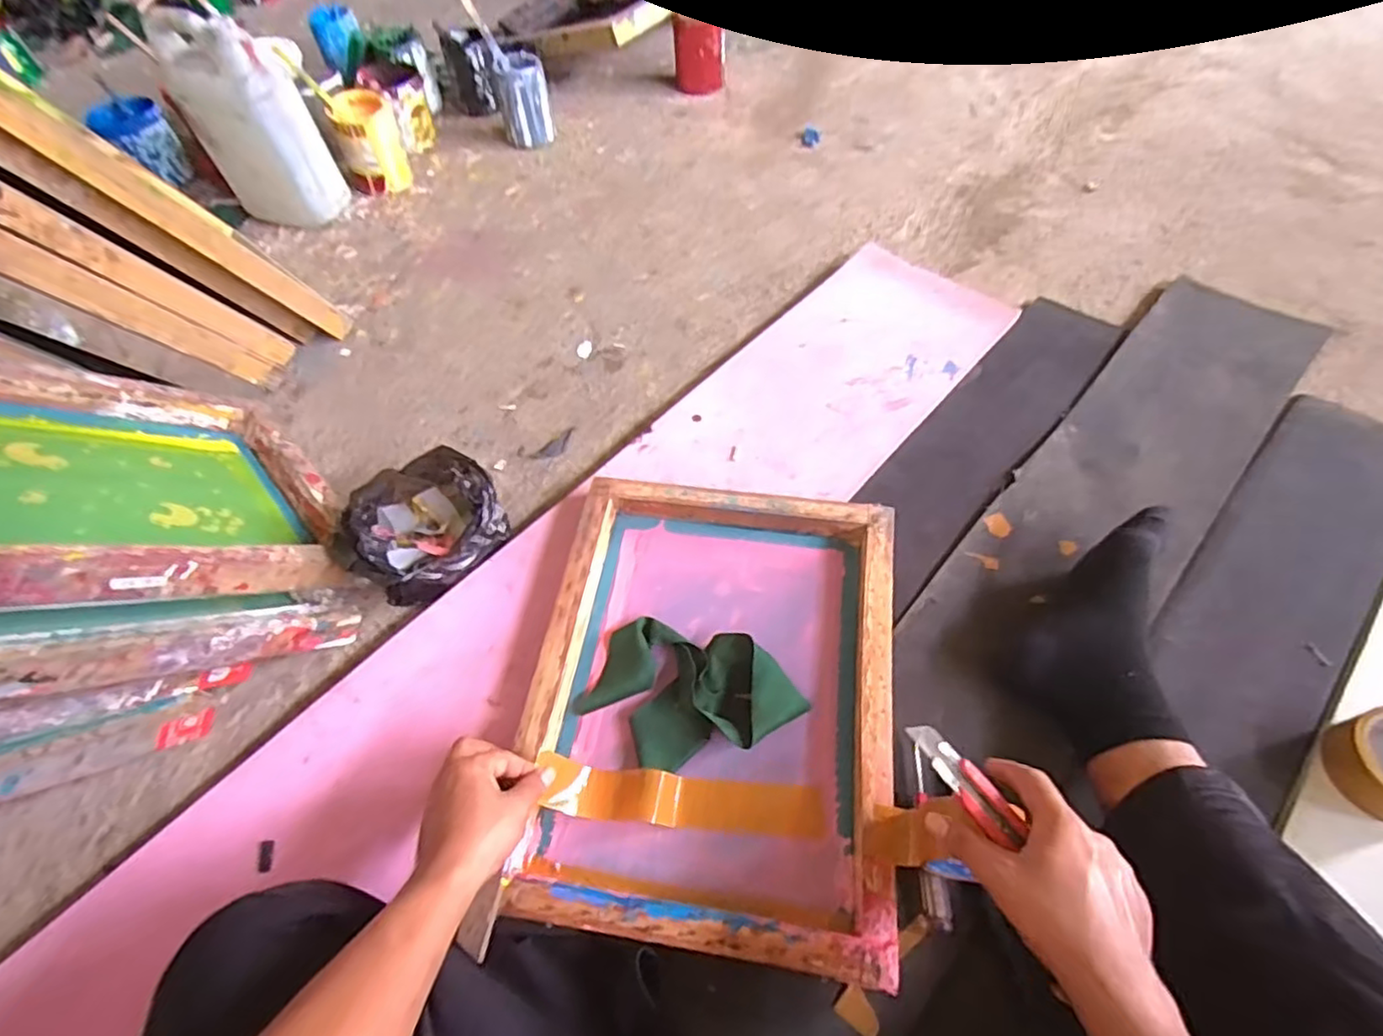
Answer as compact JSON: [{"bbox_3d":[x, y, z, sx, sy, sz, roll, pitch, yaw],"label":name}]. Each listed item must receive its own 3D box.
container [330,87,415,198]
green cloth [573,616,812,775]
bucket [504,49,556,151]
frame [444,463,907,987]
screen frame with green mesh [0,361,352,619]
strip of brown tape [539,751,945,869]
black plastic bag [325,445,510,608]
[{"bbox_3d":[-0.574,-0.669,1.177,0.113,0.141,0.105,-21,58,-11],"label":"container"},{"bbox_3d":[-0.003,0.182,0.673,0.201,0.042,0.147,26,61,19],"label":"green cloth"},{"bbox_3d":[-0.330,-0.825,1.305,0.096,0.135,0.099,-13,57,-5],"label":"bucket"},{"bbox_3d":[0.022,0.168,0.662,0.342,0.055,0.449,6,59,8],"label":"frame"},{"bbox_3d":[-0.619,-0.040,0.656,0.359,0.444,0.056,42,106,25],"label":"screen frame with green mesh"},{"bbox_3d":[0.035,0.265,0.601,0.333,0.056,0.053,4,59,10],"label":"strip of brown tape"},{"bbox_3d":[-0.315,0.009,0.770,0.174,0.114,0.141,-38,62,-20],"label":"black plastic bag"}]

